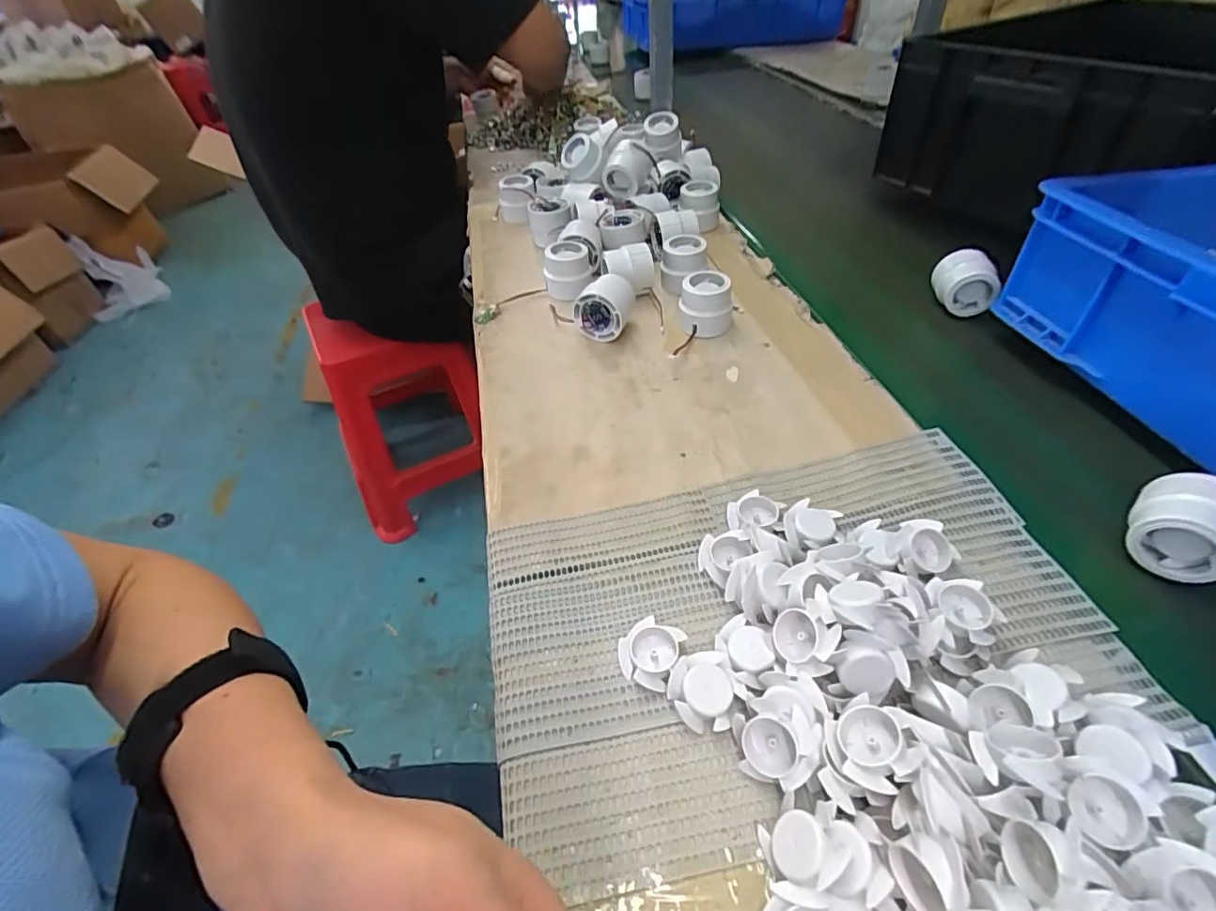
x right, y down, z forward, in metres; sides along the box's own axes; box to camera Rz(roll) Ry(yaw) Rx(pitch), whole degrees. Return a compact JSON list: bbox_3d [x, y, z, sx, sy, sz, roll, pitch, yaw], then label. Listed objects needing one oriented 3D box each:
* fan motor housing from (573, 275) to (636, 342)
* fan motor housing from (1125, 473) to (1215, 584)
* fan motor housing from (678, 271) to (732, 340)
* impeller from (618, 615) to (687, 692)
[{"bbox_3d":[-0.004,-0.156,0.573,0.052,0.050,0.057,6,46,11],"label":"fan motor housing"},{"bbox_3d":[0.361,0.045,0.345,0.045,0.049,0.053,-34,51,-26],"label":"fan motor housing"},{"bbox_3d":[0.100,-0.154,0.561,0.053,0.049,0.052,-20,46,-14],"label":"fan motor housing"},{"bbox_3d":[0.025,0.115,0.324,0.033,0.014,0.036,21,50,24],"label":"impeller"}]

